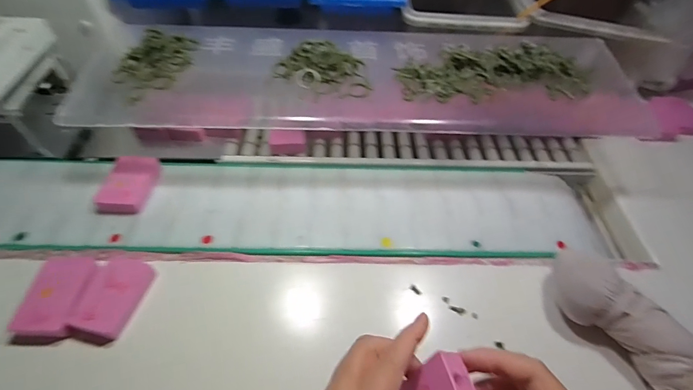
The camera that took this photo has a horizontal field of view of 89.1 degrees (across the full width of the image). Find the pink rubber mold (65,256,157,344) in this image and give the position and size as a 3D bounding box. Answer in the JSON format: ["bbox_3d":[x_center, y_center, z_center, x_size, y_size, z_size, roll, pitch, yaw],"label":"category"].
[{"bbox_3d":[-0.220,0.095,0.328,0.051,0.017,0.076,11,53,5],"label":"pink rubber mold"}]

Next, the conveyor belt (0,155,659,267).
[{"bbox_3d":[-0.110,0.005,0.410,0.875,0.037,0.149,2,50,-1],"label":"conveyor belt"}]

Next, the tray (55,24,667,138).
[{"bbox_3d":[0.025,-0.134,0.401,0.607,0.056,0.176,1,50,-2],"label":"tray"}]

